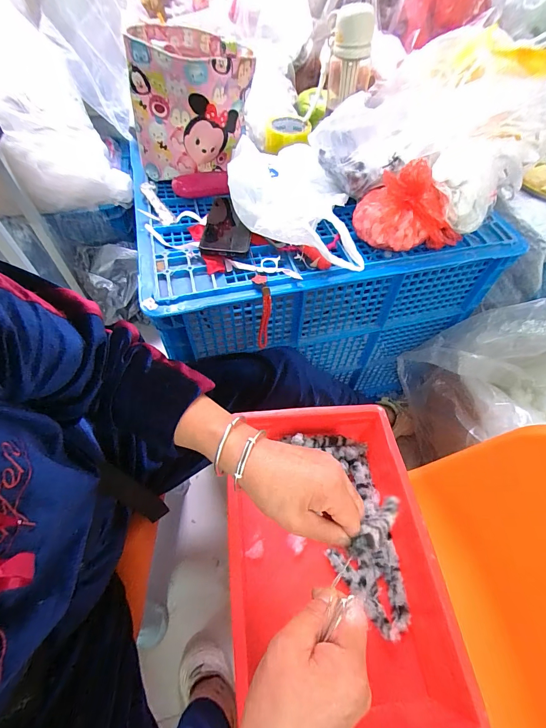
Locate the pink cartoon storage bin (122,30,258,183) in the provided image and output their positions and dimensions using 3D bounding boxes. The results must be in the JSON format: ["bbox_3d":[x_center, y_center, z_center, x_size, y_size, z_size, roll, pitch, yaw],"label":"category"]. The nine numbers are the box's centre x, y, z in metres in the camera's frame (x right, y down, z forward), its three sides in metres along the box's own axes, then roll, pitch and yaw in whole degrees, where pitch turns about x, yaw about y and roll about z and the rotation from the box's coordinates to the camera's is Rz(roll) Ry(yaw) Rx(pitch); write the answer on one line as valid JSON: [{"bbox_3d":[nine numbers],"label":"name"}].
[{"bbox_3d":[-0.153,-0.485,0.620,0.223,0.185,0.147,-12,58,-9],"label":"pink cartoon storage bin"}]

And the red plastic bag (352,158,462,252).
[{"bbox_3d":[0.224,-0.253,0.533,0.174,0.112,0.112,9,57,5],"label":"red plastic bag"}]

